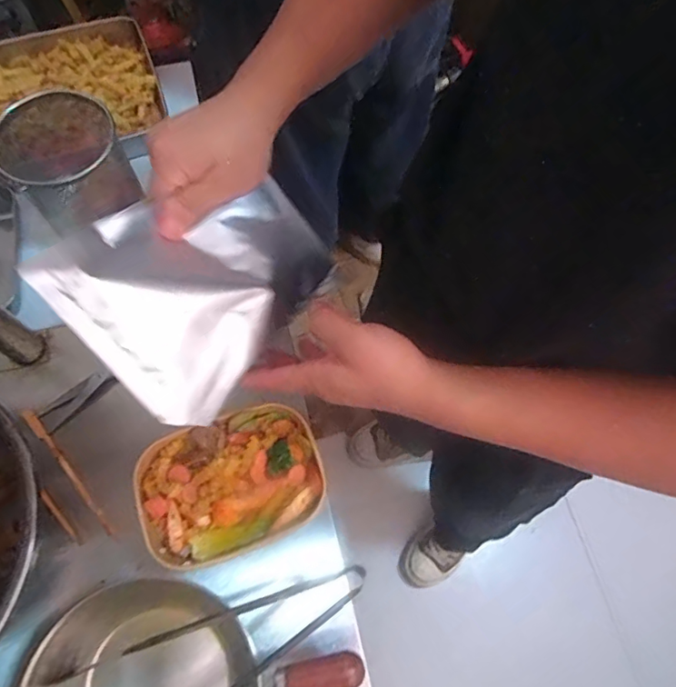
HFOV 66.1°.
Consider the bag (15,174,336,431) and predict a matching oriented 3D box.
[{"bbox_3d":[-0.093,-0.052,0.381,0.144,0.026,0.191,52,60,-20],"label":"bag"}]

